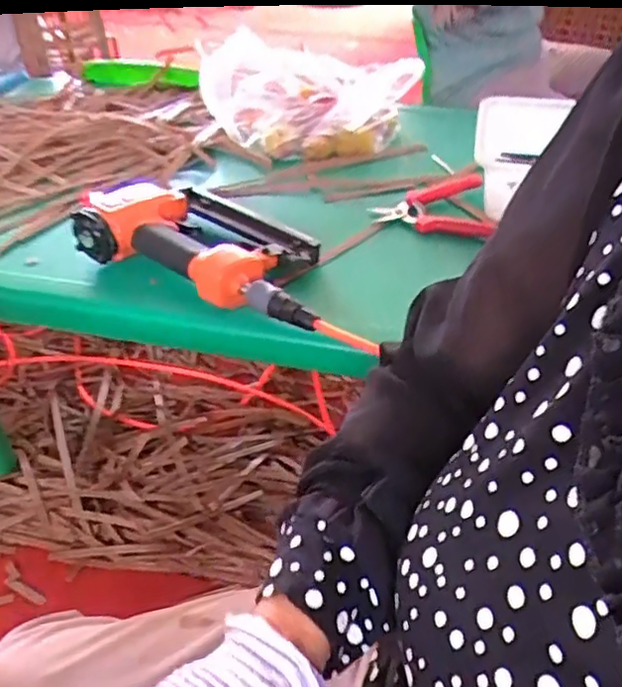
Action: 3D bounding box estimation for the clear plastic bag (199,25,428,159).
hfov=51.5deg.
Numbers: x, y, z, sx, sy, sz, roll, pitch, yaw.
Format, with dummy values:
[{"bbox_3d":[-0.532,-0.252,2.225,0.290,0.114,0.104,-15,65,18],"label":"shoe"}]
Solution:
[{"bbox_3d":[-0.007,-0.323,0.828,0.248,0.120,0.213,-30,48,-31],"label":"clear plastic bag"}]

